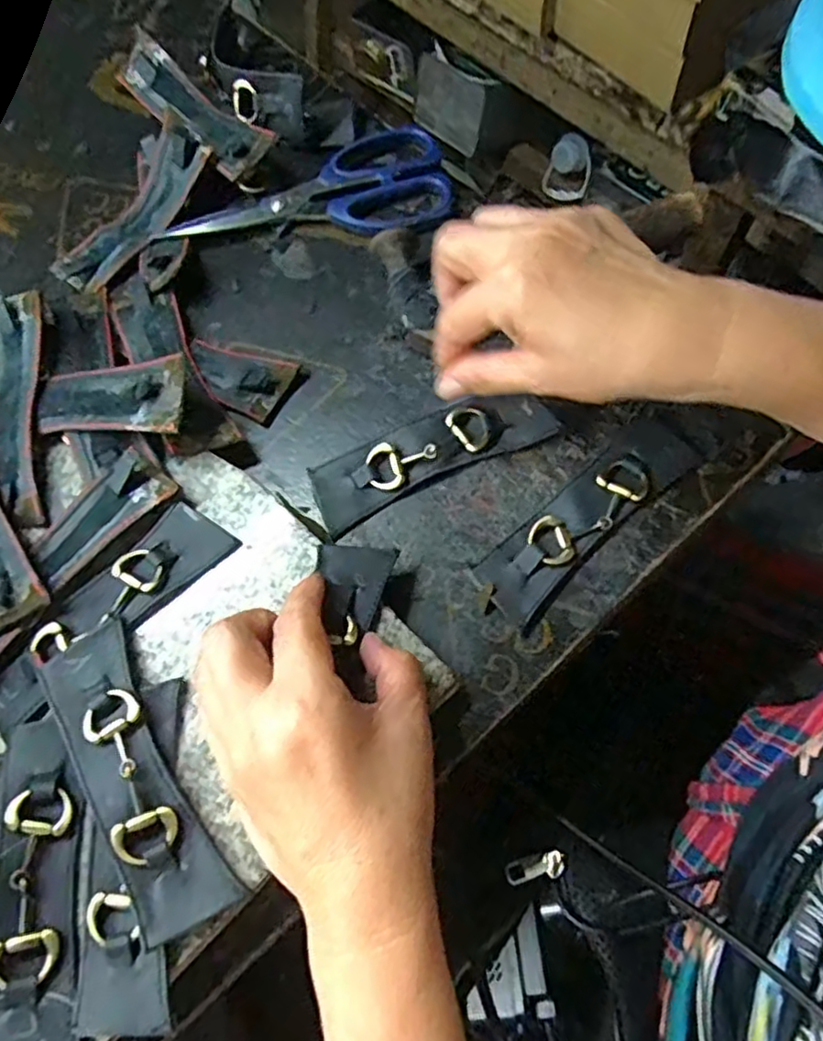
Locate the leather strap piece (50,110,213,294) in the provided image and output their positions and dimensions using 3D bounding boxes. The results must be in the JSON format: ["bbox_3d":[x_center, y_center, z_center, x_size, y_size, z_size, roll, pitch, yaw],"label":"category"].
[{"bbox_3d":[-0.177,-0.198,0.431,0.030,0.025,0.122,39,89,18],"label":"leather strap piece"}]

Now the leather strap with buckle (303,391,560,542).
[{"bbox_3d":[0.010,-0.037,0.361,0.129,0.012,0.045,-22,67,0],"label":"leather strap with buckle"}]

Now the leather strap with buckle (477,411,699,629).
[{"bbox_3d":[0.089,-0.004,0.343,0.130,0.013,0.035,-41,70,-11],"label":"leather strap with buckle"}]

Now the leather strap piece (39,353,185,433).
[{"bbox_3d":[-0.159,-0.066,0.357,0.090,0.008,0.039,3,65,19],"label":"leather strap piece"}]

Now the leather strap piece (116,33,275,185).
[{"bbox_3d":[-0.143,-0.269,0.443,0.035,0.026,0.135,-42,70,-11],"label":"leather strap piece"}]

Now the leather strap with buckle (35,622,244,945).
[{"bbox_3d":[-0.122,0.108,0.292,0.038,0.011,0.134,-33,69,-8],"label":"leather strap with buckle"}]

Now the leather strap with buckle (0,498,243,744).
[{"bbox_3d":[-0.146,0.044,0.324,0.037,0.006,0.132,39,77,18],"label":"leather strap with buckle"}]

